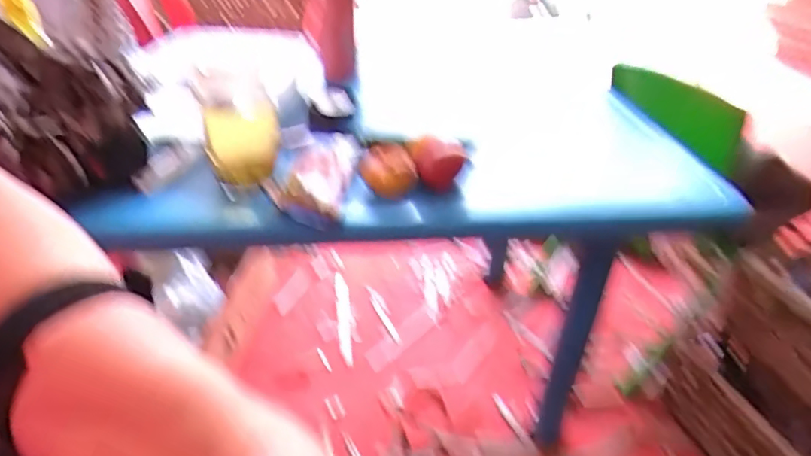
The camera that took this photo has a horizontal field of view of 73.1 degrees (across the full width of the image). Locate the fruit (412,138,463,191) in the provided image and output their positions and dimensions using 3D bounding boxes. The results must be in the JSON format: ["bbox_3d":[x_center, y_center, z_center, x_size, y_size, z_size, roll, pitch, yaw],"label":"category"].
[{"bbox_3d":[0.036,-0.065,0.573,0.057,0.046,0.049,3,34,5],"label":"fruit"}]

